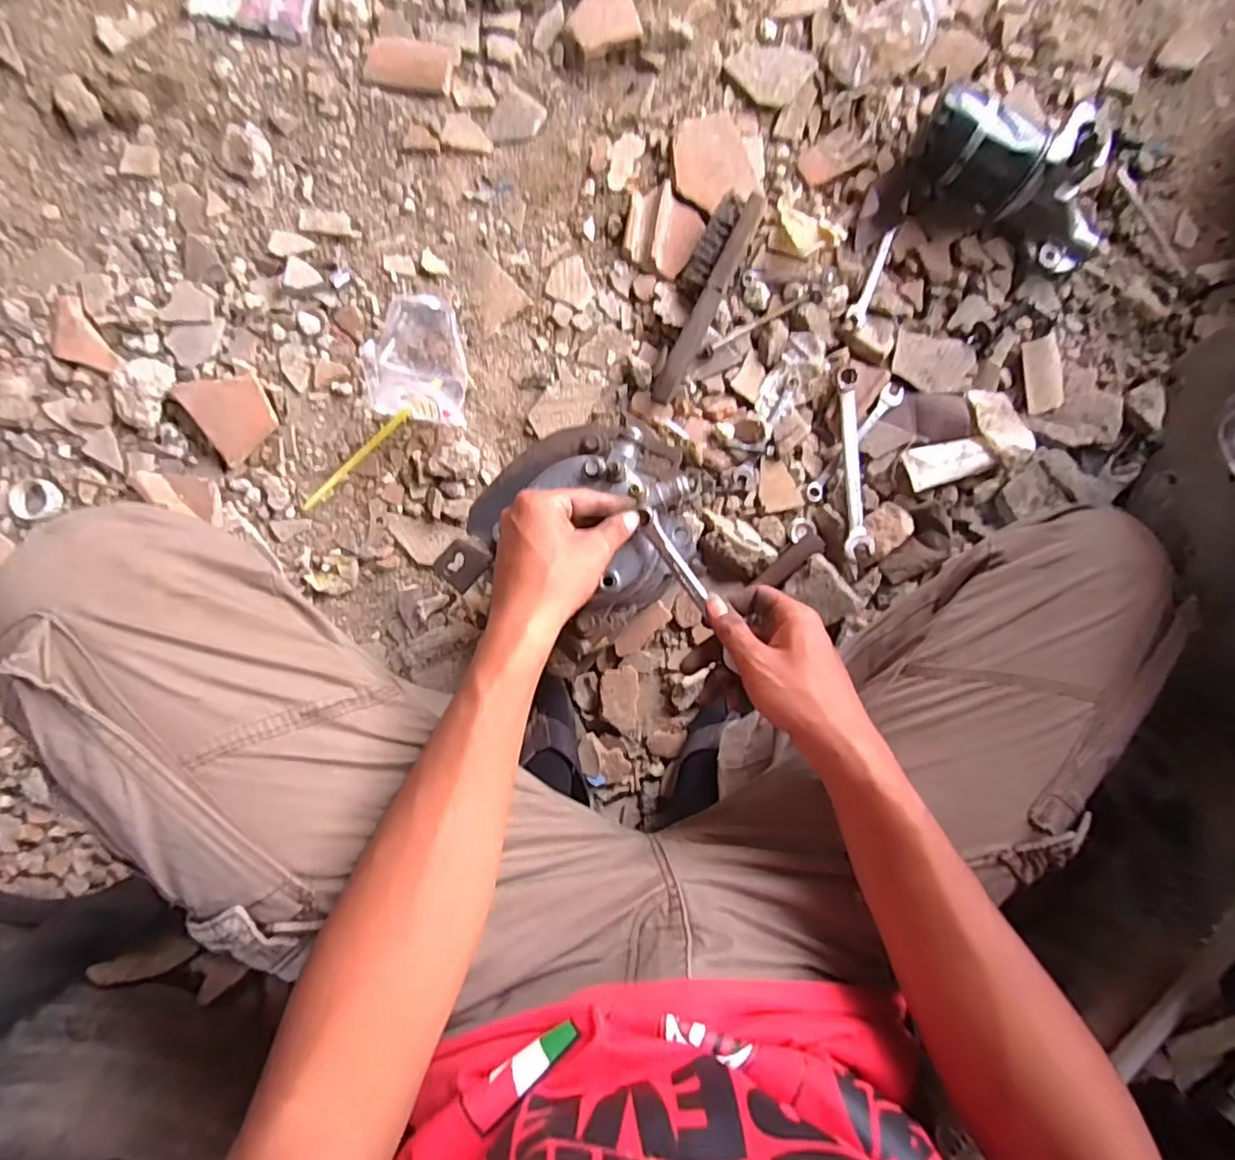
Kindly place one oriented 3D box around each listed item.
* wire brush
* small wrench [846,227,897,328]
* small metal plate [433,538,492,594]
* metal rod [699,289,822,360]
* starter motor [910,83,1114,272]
[{"bbox_3d":[0.085,-0.296,0.626,0.049,0.036,0.230,25,90,-4],"label":"wire brush"},{"bbox_3d":[0.276,-0.326,0.640,0.022,0.011,0.108,25,90,-4],"label":"small wrench"},{"bbox_3d":[-0.131,-0.014,0.507,0.033,0.007,0.041,40,92,-5],"label":"small metal plate"},{"bbox_3d":[0.153,-0.273,0.635,0.146,0.010,0.013,-27,93,-2],"label":"metal rod"},{"bbox_3d":[0.414,-0.415,0.606,0.234,0.098,0.093,24,90,-4],"label":"starter motor"}]

